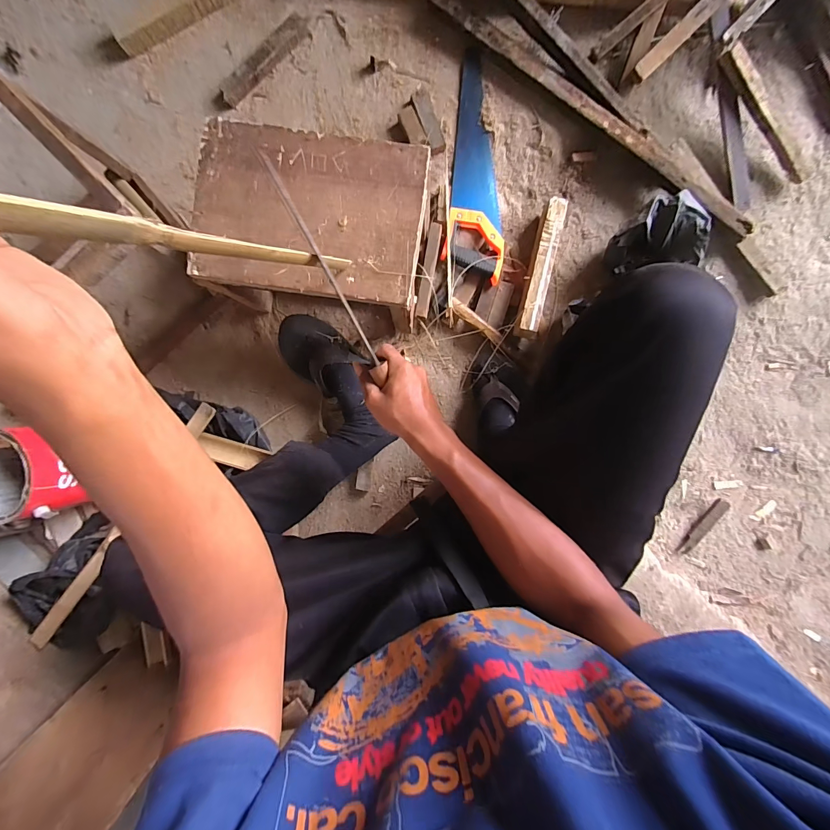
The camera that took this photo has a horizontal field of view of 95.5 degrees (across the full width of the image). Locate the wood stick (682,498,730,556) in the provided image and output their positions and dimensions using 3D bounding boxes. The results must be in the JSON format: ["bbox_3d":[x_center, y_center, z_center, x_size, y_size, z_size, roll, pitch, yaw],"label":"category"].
[{"bbox_3d":[0.605,0.234,0.787,0.023,0.009,0.137,39,92,-1],"label":"wood stick"}]

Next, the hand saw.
[{"bbox_3d":[0.129,-0.482,0.728,0.113,0.021,0.420,6,93,1],"label":"hand saw"}]

